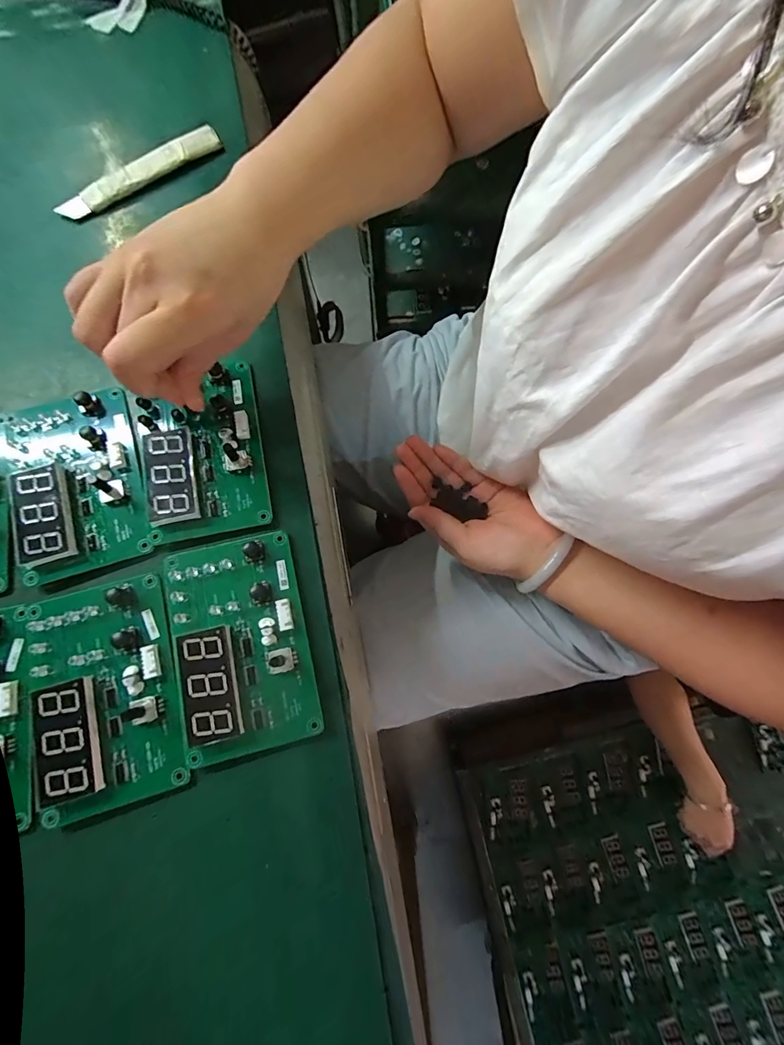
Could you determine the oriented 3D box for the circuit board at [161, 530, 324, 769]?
[{"bbox_3d":[-0.089,0.068,0.250,0.074,0.014,0.120,-15,76,-4],"label":"circuit board"}]

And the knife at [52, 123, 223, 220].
[{"bbox_3d":[-0.197,-0.276,0.337,0.135,0.009,0.022,-36,78,-9],"label":"knife"}]

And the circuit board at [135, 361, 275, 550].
[{"bbox_3d":[-0.123,-0.051,0.279,0.073,0.013,0.116,-10,75,-3],"label":"circuit board"}]

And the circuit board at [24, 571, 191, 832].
[{"bbox_3d":[-0.164,0.095,0.242,0.075,0.012,0.121,-17,76,-5],"label":"circuit board"}]

